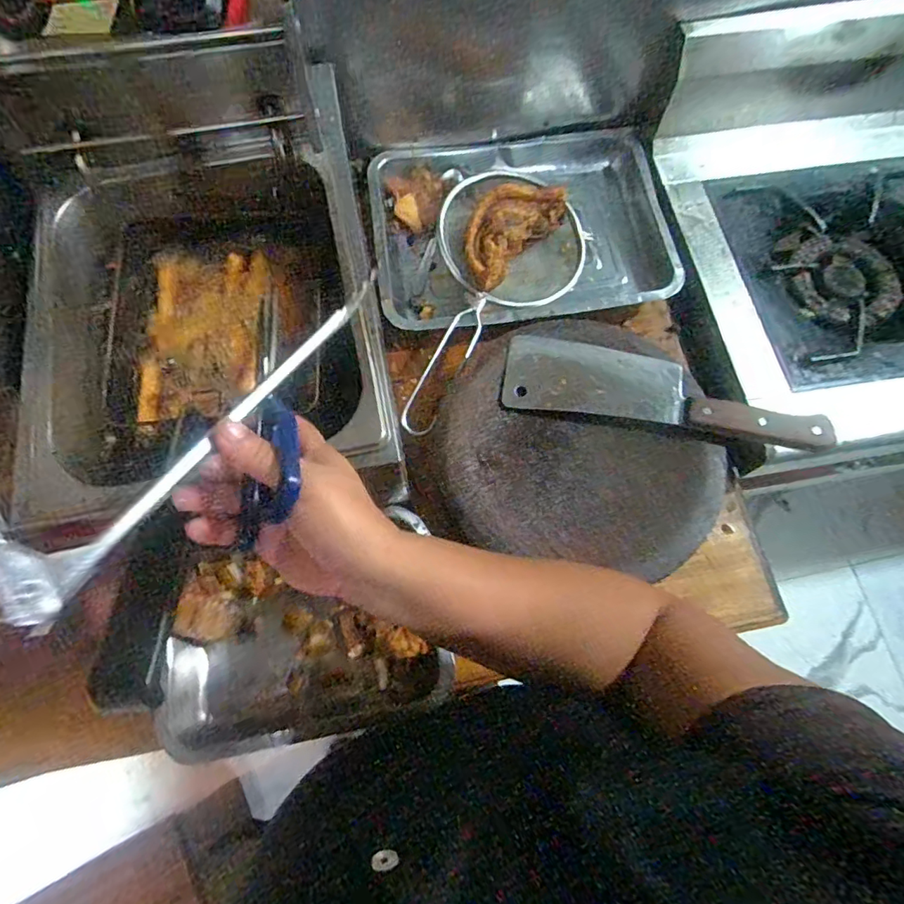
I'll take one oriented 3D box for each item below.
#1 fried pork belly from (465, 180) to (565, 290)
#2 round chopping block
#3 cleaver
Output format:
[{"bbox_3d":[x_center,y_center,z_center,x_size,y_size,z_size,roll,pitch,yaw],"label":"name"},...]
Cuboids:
[{"bbox_3d":[0.059,-0.255,0.612,0.073,0.054,0.158,38,74,12],"label":"fried pork belly"},{"bbox_3d":[0.127,0.002,0.540,0.267,0.065,0.258,0,70,-1],"label":"round chopping block"},{"bbox_3d":[0.201,-0.062,0.507,0.293,0.031,0.070,9,70,2],"label":"cleaver"}]

